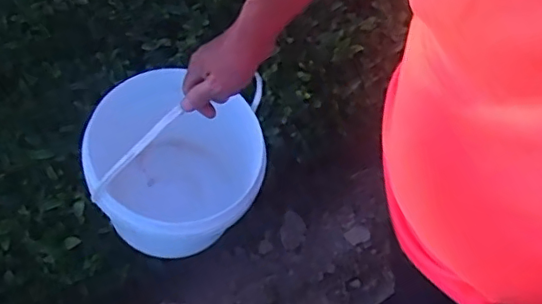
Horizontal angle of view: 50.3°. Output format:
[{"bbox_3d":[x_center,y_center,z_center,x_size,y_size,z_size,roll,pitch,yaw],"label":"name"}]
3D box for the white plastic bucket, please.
[{"bbox_3d":[-0.139,-0.003,0.853,0.252,0.294,0.245,0,67,0],"label":"white plastic bucket"}]

